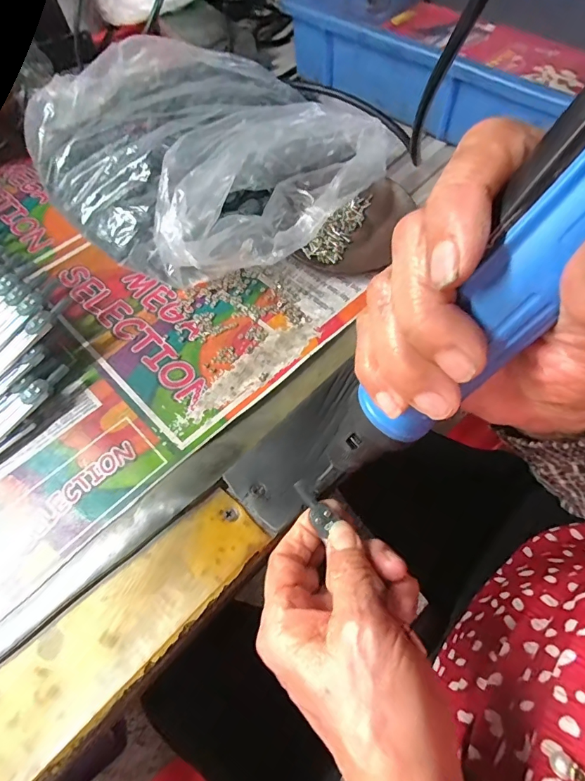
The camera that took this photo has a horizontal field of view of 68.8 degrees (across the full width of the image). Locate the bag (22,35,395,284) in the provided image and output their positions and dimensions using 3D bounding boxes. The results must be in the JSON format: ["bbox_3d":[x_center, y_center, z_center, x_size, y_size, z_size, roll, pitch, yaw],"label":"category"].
[{"bbox_3d":[-0.068,-0.212,0.370,0.253,0.079,0.248,36,68,20],"label":"bag"}]

